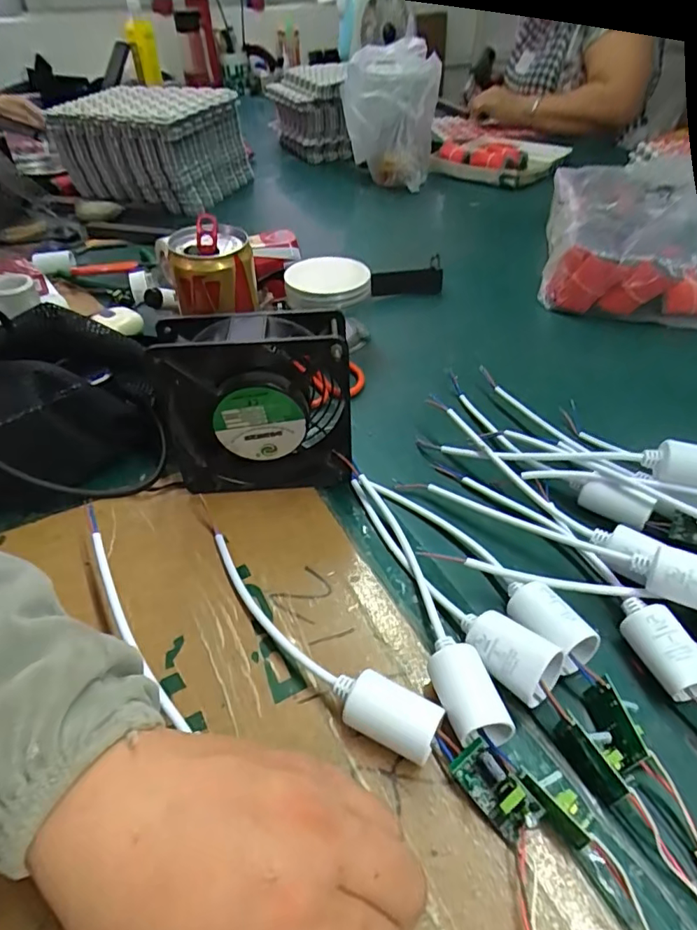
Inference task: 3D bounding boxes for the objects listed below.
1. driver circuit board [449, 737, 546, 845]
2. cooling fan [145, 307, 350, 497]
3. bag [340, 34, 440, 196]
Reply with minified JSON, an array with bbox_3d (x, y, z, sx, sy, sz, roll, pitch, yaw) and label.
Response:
[{"bbox_3d":[0.064,0.143,0.232,0.038,0.014,0.024,45,103,27],"label":"driver circuit board"},{"bbox_3d":[-0.062,-0.040,0.359,0.125,0.120,0.046,-1,43,-1],"label":"cooling fan"},{"bbox_3d":[0.067,-0.577,0.874,0.144,0.178,0.128,2,43,3],"label":"bag"}]

